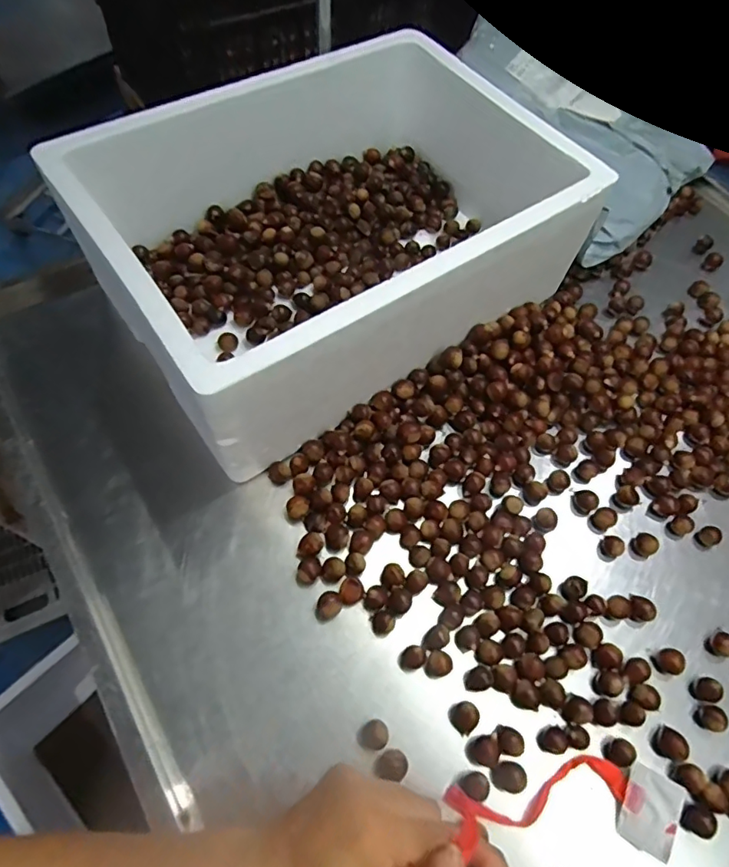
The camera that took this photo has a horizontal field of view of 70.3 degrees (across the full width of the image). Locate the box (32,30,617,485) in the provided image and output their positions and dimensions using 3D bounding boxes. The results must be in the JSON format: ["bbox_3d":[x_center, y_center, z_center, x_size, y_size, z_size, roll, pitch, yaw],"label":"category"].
[{"bbox_3d":[-0.031,-0.247,0.611,0.518,0.172,0.359,-32,68,-19],"label":"box"}]

